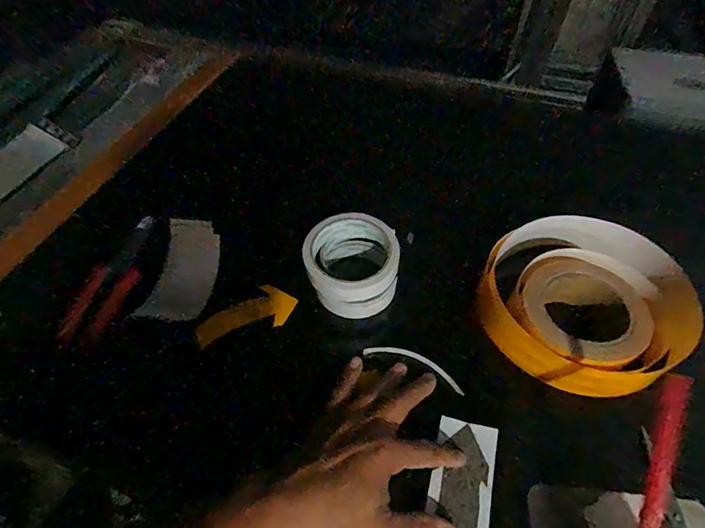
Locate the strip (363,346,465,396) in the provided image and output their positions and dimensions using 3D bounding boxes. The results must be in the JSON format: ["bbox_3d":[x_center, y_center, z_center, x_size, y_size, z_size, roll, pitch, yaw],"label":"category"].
[{"bbox_3d":[0.062,0.098,0.417,0.102,0.023,0.006,20,19,11],"label":"strip"}]

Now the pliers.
[{"bbox_3d":[-0.263,0.019,0.466,0.022,0.038,0.152,24,81,17],"label":"pliers"}]

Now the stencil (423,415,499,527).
[{"bbox_3d":[0.087,0.192,0.346,0.050,0.004,0.126,14,53,10],"label":"stencil"}]

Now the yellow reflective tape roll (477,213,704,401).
[{"bbox_3d":[0.230,0.036,0.428,0.187,0.061,0.181,0,52,0],"label":"yellow reflective tape roll"}]

